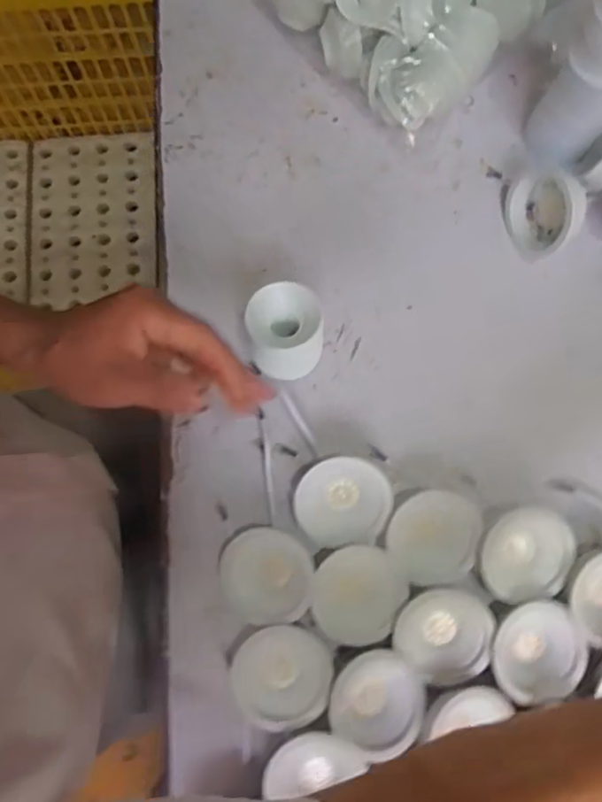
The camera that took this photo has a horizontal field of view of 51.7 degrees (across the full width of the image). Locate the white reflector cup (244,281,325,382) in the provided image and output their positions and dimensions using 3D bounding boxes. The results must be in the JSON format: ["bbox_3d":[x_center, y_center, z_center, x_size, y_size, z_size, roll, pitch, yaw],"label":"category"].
[{"bbox_3d":[-0.014,-0.052,0.498,0.062,0.070,0.062,-6,79,0],"label":"white reflector cup"}]

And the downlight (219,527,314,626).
[{"bbox_3d":[-0.026,0.131,0.468,0.069,0.045,0.068,0,79,1],"label":"downlight"}]

